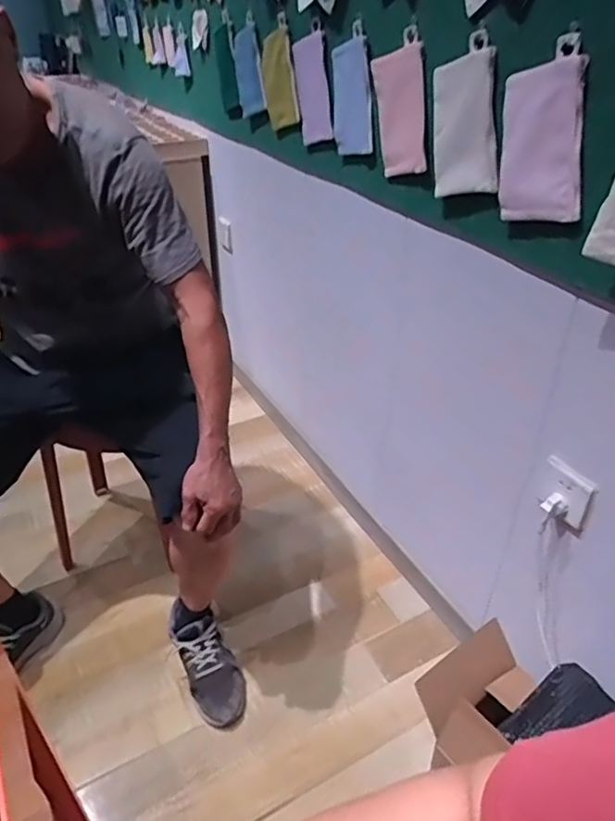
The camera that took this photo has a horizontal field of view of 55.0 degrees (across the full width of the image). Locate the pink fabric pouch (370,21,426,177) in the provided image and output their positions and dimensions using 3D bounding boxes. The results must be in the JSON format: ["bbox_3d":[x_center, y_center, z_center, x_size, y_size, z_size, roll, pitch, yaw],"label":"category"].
[{"bbox_3d":[0.154,-0.508,0.996,0.009,0.209,0.128,-15,18,-26],"label":"pink fabric pouch"}]

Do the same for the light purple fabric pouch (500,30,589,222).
[{"bbox_3d":[0.305,-0.357,0.777,0.017,0.205,0.132,-13,20,-24],"label":"light purple fabric pouch"}]

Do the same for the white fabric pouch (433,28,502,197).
[{"bbox_3d":[0.234,-0.431,0.880,0.008,0.204,0.140,-14,17,-25],"label":"white fabric pouch"}]

